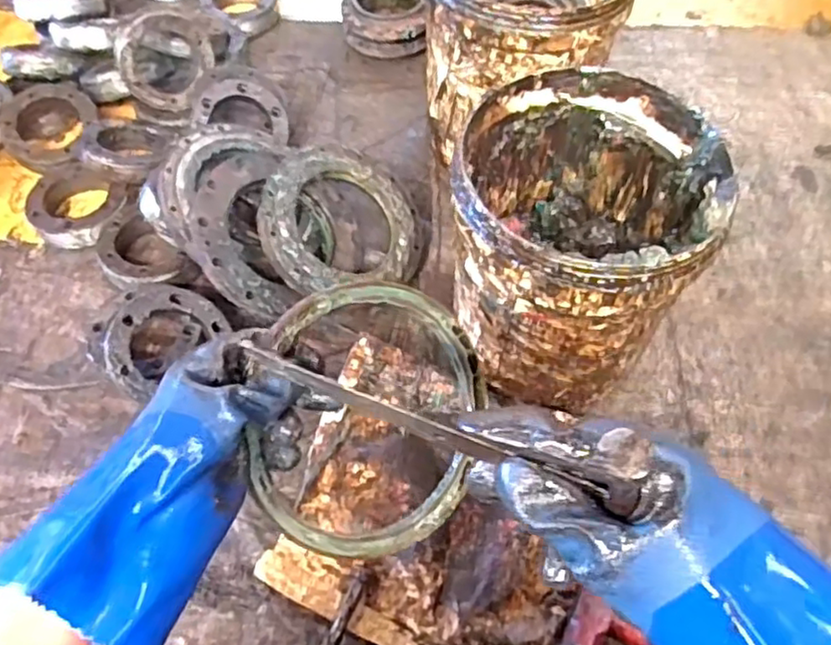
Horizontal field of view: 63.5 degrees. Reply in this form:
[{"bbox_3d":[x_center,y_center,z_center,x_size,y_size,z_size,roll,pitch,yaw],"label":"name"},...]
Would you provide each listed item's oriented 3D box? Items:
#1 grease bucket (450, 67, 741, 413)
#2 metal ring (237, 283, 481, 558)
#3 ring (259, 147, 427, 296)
[{"bbox_3d":[0.197,-0.089,0.849,0.284,0.302,0.300,-1,55,1],"label":"grease bucket"},{"bbox_3d":[-0.027,0.069,0.479,0.178,0.016,0.189,0,89,-33],"label":"metal ring"},{"bbox_3d":[-0.101,-0.141,1.008,0.261,0.042,0.242,8,71,-25],"label":"ring"}]

